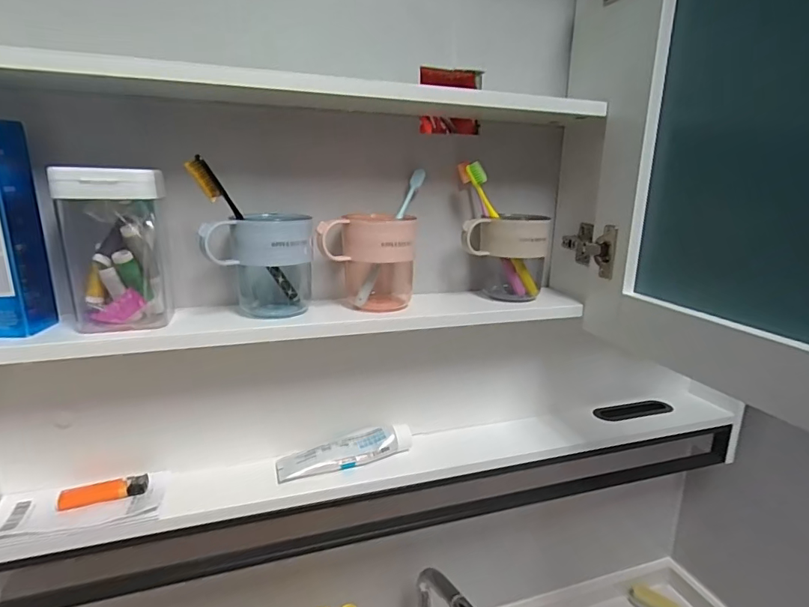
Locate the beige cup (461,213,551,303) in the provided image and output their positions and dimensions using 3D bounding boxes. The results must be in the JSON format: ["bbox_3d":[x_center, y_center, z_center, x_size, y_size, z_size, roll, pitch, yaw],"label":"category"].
[{"bbox_3d":[0.123,-0.053,0.579,0.097,0.099,0.071,6,16,15],"label":"beige cup"}]

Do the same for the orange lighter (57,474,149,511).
[{"bbox_3d":[-0.319,0.199,0.504,0.079,0.016,0.022,-5,16,-21],"label":"orange lighter"}]

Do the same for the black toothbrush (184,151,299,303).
[{"bbox_3d":[-0.157,-0.066,0.481,0.012,0.182,0.018,13,55,36],"label":"black toothbrush"}]

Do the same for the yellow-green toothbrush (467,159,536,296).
[{"bbox_3d":[0.121,-0.086,0.568,0.017,0.178,0.017,-28,13,7],"label":"yellow-green toothbrush"}]

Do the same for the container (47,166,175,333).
[{"bbox_3d":[-0.270,-0.049,0.446,0.084,0.143,0.065,-7,17,-28],"label":"container"}]

